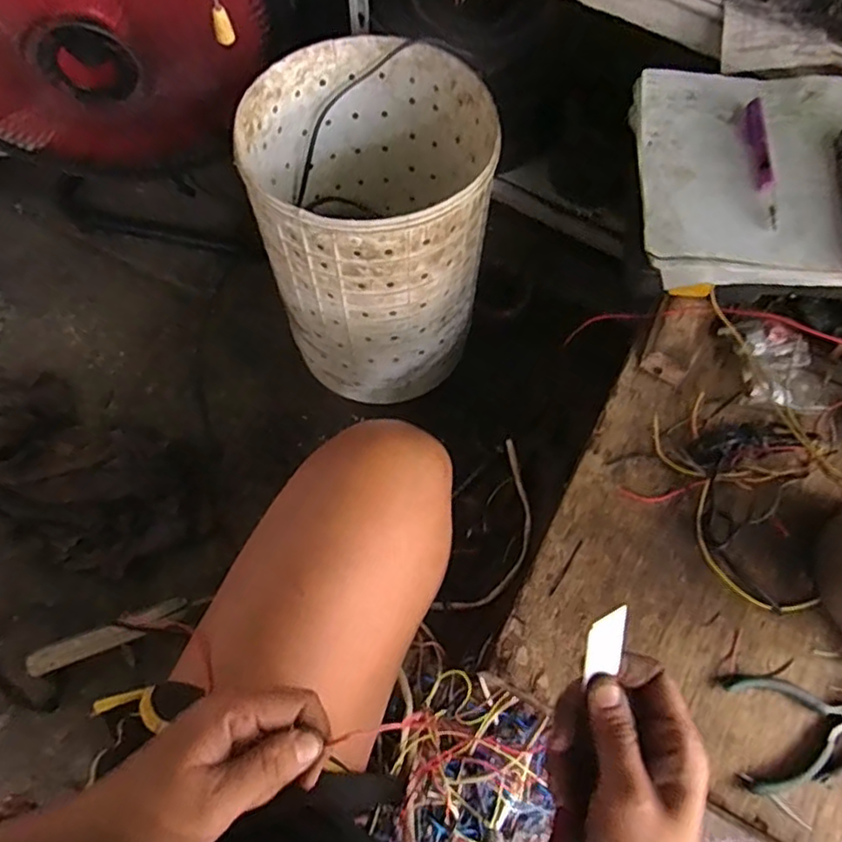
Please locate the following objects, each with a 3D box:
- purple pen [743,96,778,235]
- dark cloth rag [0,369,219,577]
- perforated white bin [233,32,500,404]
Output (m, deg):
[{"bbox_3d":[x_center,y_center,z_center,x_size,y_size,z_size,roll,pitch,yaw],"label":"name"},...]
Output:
[{"bbox_3d":[0.299,-0.228,0.530,0.017,0.011,0.147,6,68,0],"label":"purple pen"},{"bbox_3d":[-0.486,0.062,0.809,0.441,0.046,0.202,26,70,7],"label":"dark cloth rag"},{"bbox_3d":[-0.058,-0.223,0.712,0.243,0.315,0.275,2,69,-2],"label":"perforated white bin"}]

